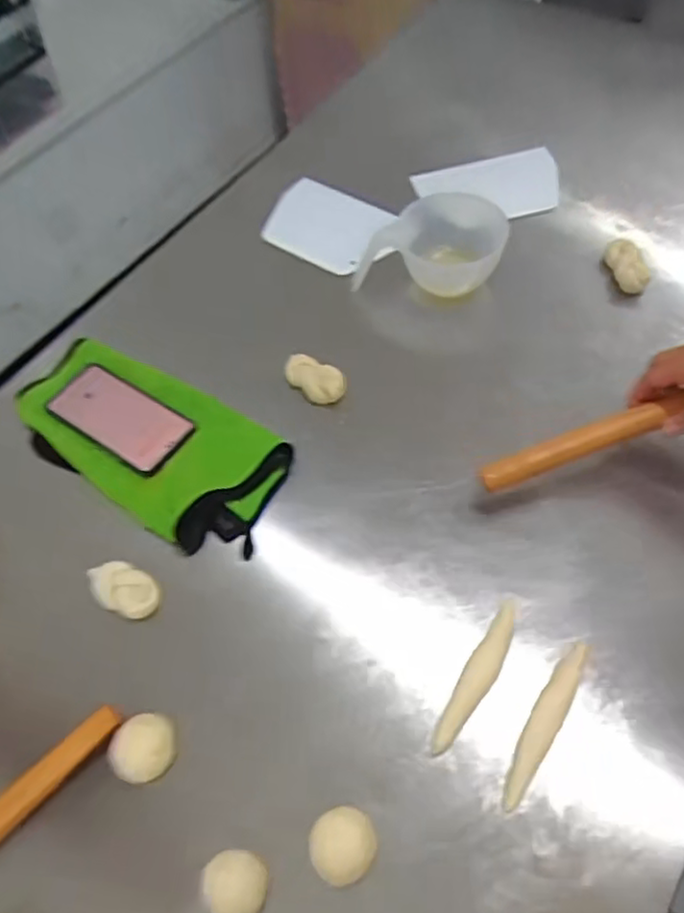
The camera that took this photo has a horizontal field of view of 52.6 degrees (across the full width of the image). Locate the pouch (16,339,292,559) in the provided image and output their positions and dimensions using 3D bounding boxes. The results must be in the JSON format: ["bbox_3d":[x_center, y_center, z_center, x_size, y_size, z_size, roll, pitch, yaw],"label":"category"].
[{"bbox_3d":[-0.197,-0.019,0.713,0.289,0.027,0.146,28,63,22],"label":"pouch"}]

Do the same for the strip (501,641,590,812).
[{"bbox_3d":[0.164,0.211,0.554,0.023,0.012,0.145,28,63,22],"label":"strip"}]

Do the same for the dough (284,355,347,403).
[{"bbox_3d":[-0.028,-0.084,0.736,0.070,0.023,0.038,30,64,23],"label":"dough"}]

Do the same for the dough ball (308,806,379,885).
[{"bbox_3d":[0.000,0.286,0.513,0.049,0.025,0.047,-3,56,4],"label":"dough ball"}]

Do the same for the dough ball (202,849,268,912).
[{"bbox_3d":[-0.078,0.309,0.500,0.046,0.030,0.042,-3,56,4],"label":"dough ball"}]

